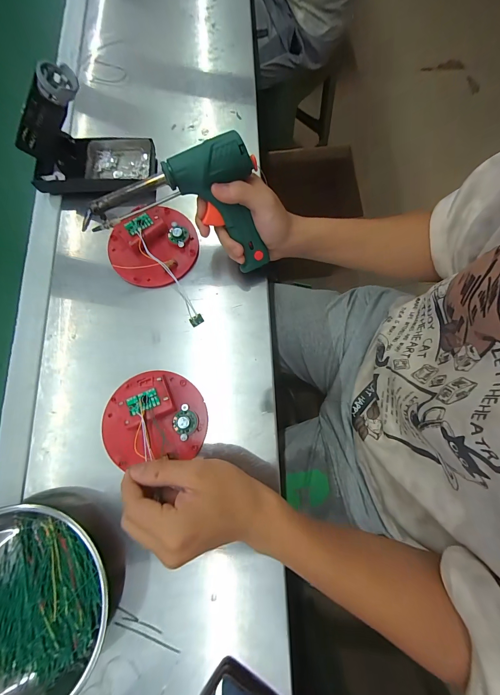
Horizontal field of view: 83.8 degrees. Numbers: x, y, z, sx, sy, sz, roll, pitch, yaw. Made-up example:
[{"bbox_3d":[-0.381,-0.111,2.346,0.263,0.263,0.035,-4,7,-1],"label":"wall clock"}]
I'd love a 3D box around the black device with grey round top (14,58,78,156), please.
[{"bbox_3d":[-0.250,-0.285,0.340,0.043,0.127,0.043,18,72,-41],"label":"black device with grey round top"}]

